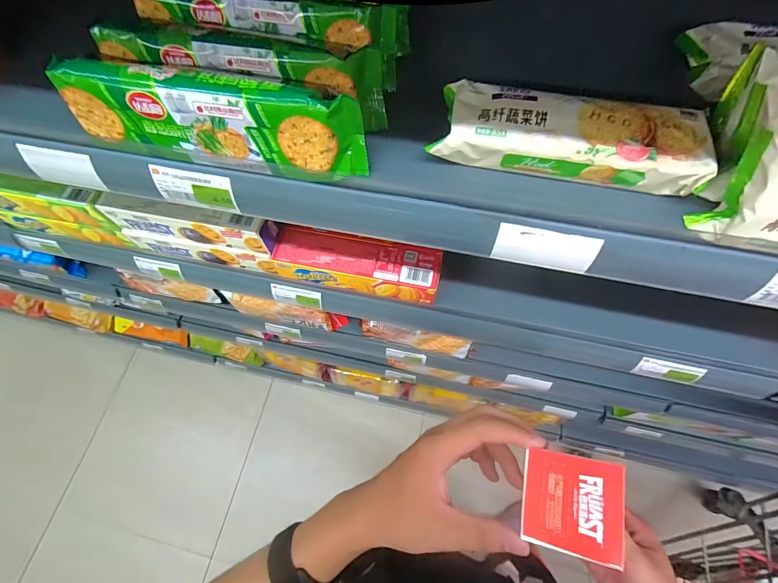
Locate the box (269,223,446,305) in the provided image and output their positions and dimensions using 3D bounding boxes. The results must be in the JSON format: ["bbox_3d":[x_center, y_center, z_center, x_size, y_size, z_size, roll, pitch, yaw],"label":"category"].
[{"bbox_3d":[-0.044,-0.041,0.520,0.229,0.049,0.066,11,68,7],"label":"box"}]

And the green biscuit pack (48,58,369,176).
[{"bbox_3d":[-0.141,-0.139,0.296,0.243,0.061,0.039,7,68,6],"label":"green biscuit pack"}]

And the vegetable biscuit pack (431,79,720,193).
[{"bbox_3d":[0.142,-0.126,0.294,0.198,0.034,0.071,12,68,8],"label":"vegetable biscuit pack"}]

